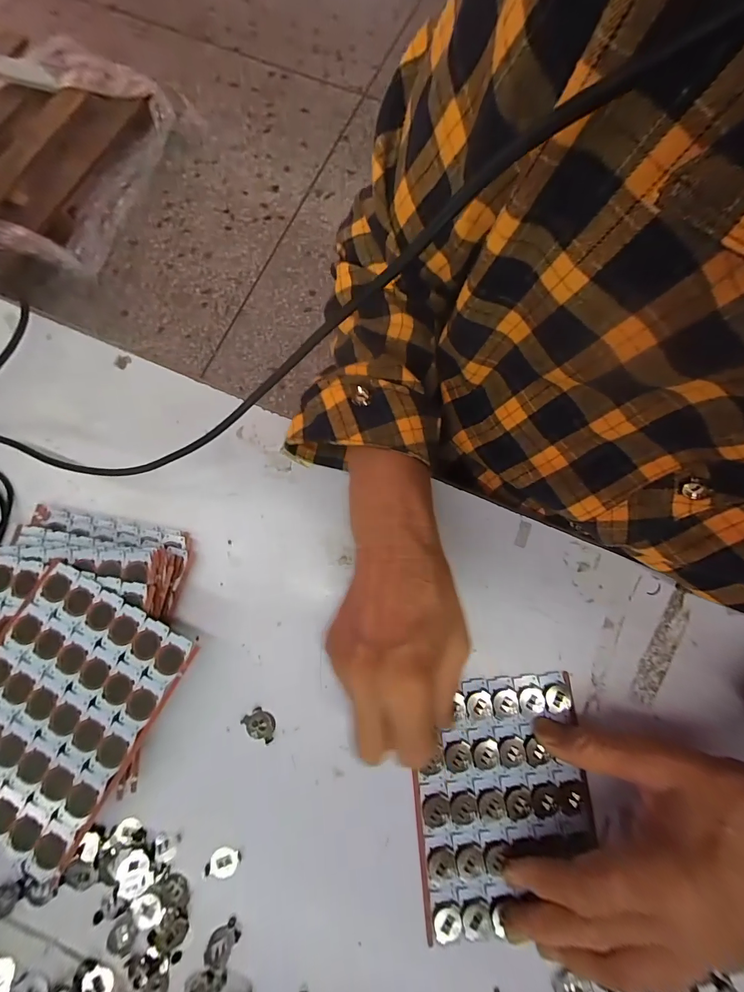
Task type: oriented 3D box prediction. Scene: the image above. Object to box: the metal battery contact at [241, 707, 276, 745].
[{"bbox_3d":[-0.077,0.156,0.249,0.023,0.005,0.018,21,78,3],"label":"metal battery contact"}]

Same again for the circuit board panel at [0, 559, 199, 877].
[{"bbox_3d":[-0.197,0.132,0.228,0.114,0.004,0.146,27,80,5],"label":"circuit board panel"}]

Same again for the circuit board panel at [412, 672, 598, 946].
[{"bbox_3d":[0.085,0.197,0.238,0.111,0.008,0.140,-4,78,-2],"label":"circuit board panel"}]

